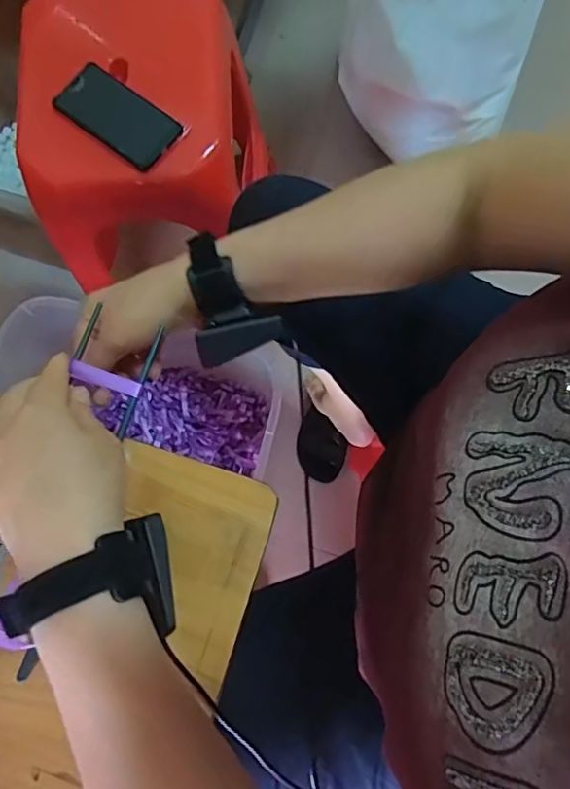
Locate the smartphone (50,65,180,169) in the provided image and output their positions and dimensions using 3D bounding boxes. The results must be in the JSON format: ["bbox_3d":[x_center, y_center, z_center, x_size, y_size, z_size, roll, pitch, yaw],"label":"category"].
[{"bbox_3d":[-0.204,-0.339,0.675,0.151,0.012,0.074,38,82,8],"label":"smartphone"}]

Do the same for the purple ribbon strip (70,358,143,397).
[{"bbox_3d":[-0.122,-0.011,0.379,0.048,0.005,0.011,20,80,1],"label":"purple ribbon strip"}]

